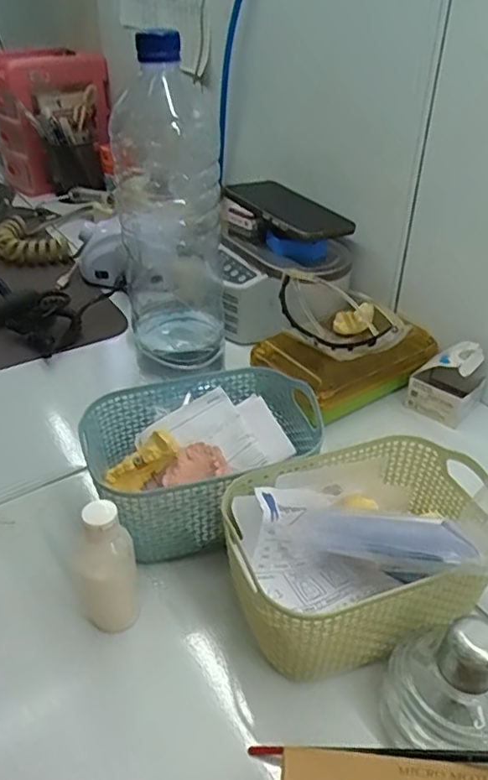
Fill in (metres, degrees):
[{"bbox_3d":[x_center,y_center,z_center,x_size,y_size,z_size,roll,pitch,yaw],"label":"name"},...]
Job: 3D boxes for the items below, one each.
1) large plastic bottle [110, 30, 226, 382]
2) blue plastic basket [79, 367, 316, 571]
[{"bbox_3d":[-0.065,-0.159,0.519,0.083,0.245,0.104,-5,37,-8],"label":"large plastic bottle"},{"bbox_3d":[-0.030,0.050,0.469,0.169,0.075,0.127,-14,39,-19],"label":"blue plastic basket"}]

